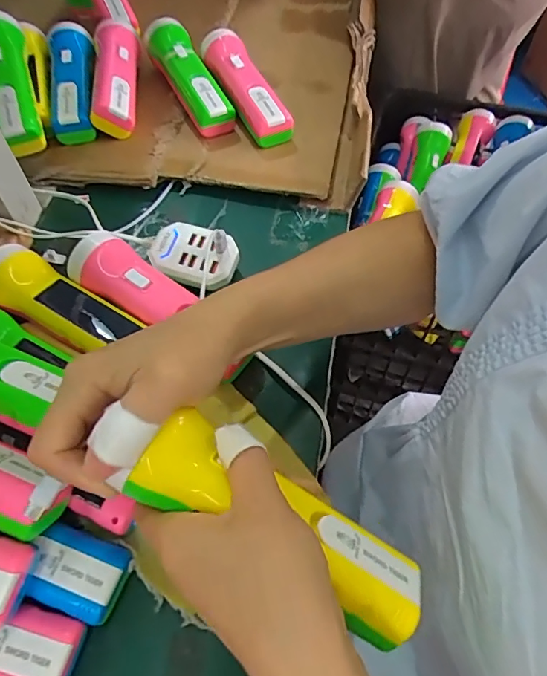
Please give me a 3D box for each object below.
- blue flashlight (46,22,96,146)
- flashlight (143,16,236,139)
[{"bbox_3d":[-0.229,-0.292,0.549,0.053,0.051,0.171,-13,58,-7],"label":"blue flashlight"},{"bbox_3d":[-0.098,-0.306,0.555,0.043,0.058,0.174,-23,60,-14],"label":"flashlight"}]

